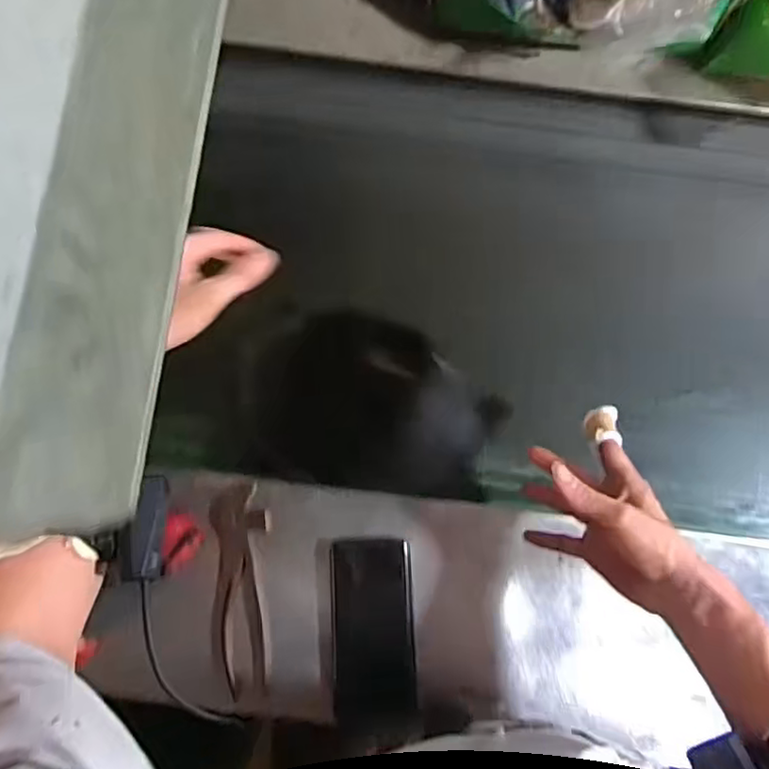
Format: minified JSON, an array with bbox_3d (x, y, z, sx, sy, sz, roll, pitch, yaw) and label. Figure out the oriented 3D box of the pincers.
[{"bbox_3d":[-0.147,0.204,0.662,0.054,0.010,0.195,-3,82,-1],"label":"pincers"}]

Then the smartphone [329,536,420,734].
[{"bbox_3d":[-0.010,0.248,0.656,0.081,0.009,0.180,-3,82,-1],"label":"smartphone"}]

